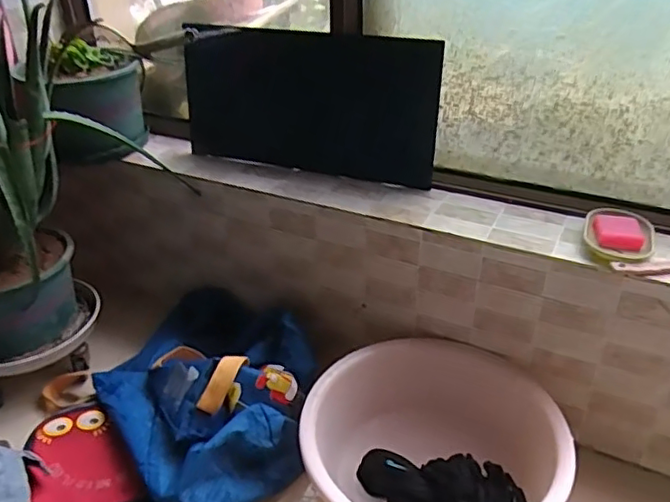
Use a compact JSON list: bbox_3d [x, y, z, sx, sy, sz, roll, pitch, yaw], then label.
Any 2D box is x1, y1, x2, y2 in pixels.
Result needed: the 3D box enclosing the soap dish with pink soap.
[{"bbox_3d":[0.424,-0.023,0.888,0.093,0.031,0.127,10,34,18],"label":"soap dish with pink soap"}]

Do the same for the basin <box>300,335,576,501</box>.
[{"bbox_3d":[0.146,0.307,0.900,0.374,0.139,0.361,-1,32,1],"label":"basin"}]

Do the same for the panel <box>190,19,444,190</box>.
[{"bbox_3d":[-0.055,-0.272,1.100,0.499,0.248,0.022,12,20,21],"label":"panel"}]

